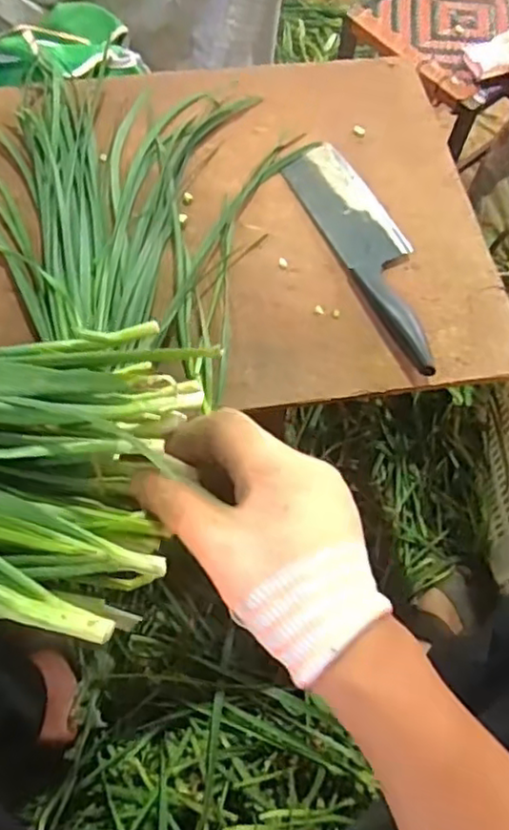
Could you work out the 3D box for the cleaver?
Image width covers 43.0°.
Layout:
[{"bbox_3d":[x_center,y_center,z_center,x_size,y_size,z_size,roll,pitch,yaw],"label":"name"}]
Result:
[{"bbox_3d":[0.115,-0.162,0.631,0.066,0.018,0.275,-23,67,-12],"label":"cleaver"}]

